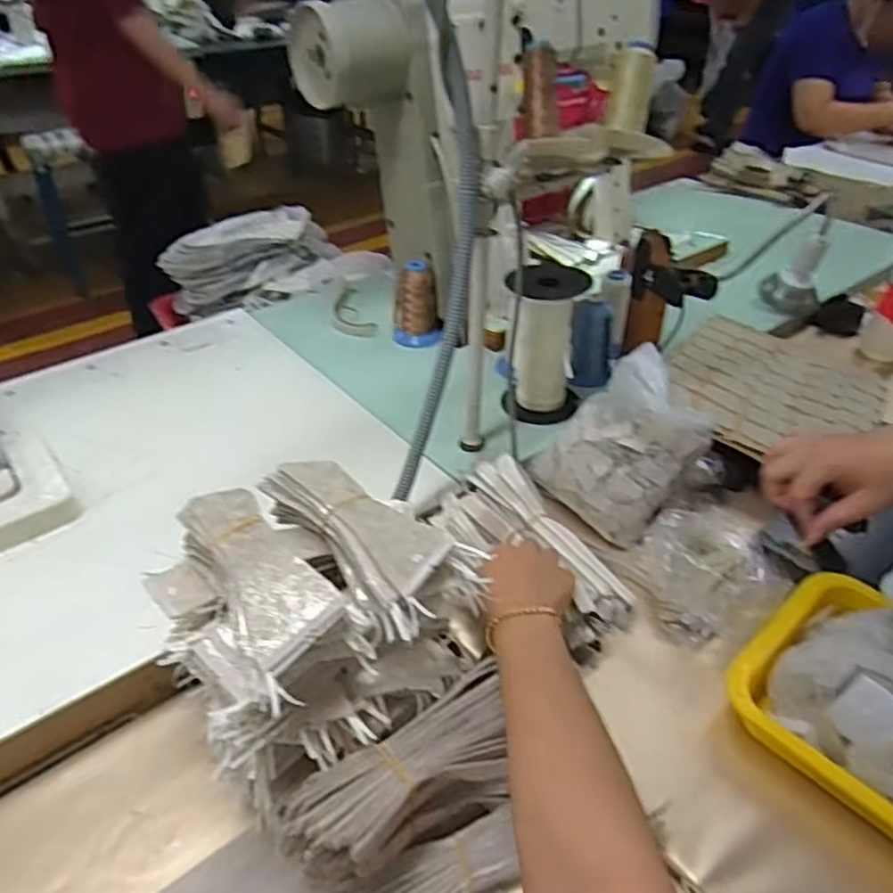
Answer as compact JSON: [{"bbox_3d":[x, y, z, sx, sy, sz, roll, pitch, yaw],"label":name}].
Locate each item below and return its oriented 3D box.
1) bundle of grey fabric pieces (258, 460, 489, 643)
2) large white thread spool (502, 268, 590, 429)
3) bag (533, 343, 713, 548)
[{"bbox_3d":[-0.061,0.064,0.514,0.079,0.034,0.186,-30,47,-33],"label":"bundle of grey fabric pieces"},{"bbox_3d":[0.115,-0.126,0.835,0.089,0.162,0.106,2,38,3],"label":"large white thread spool"},{"bbox_3d":[0.183,-0.006,0.729,0.136,0.124,0.135,-26,45,-29],"label":"bag"}]

